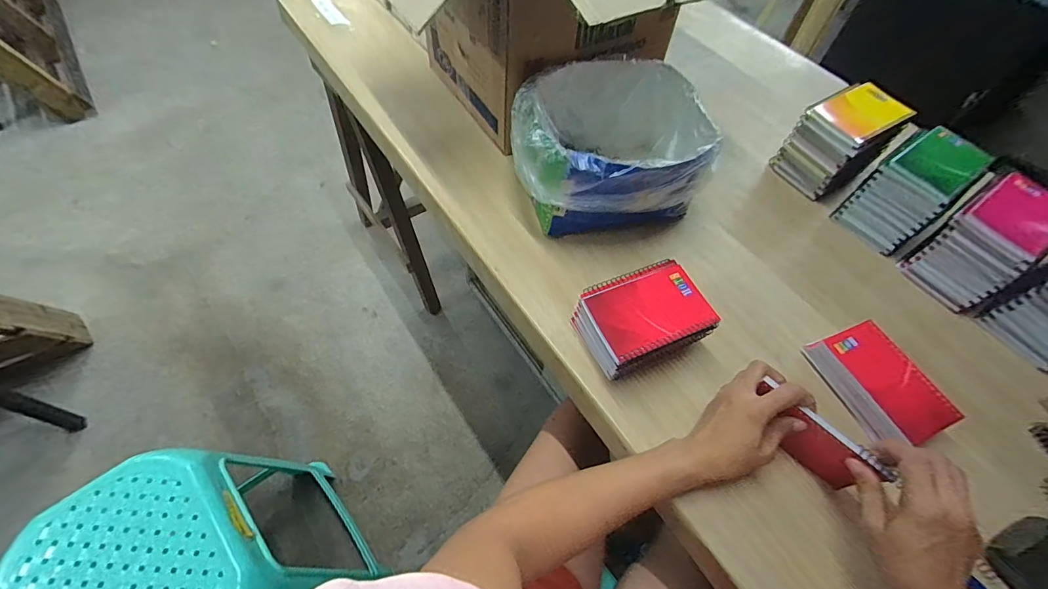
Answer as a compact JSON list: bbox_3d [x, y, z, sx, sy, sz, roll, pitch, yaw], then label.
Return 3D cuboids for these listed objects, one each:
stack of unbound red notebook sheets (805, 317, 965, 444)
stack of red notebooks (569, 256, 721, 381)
[{"bbox_3d":[0.415,0.104,0.521,0.091,0.040,0.138,-18,61,-15],"label":"stack of unbound red notebook sheets"},{"bbox_3d":[0.135,0.033,0.524,0.140,0.078,0.103,-18,61,-15],"label":"stack of red notebooks"}]

